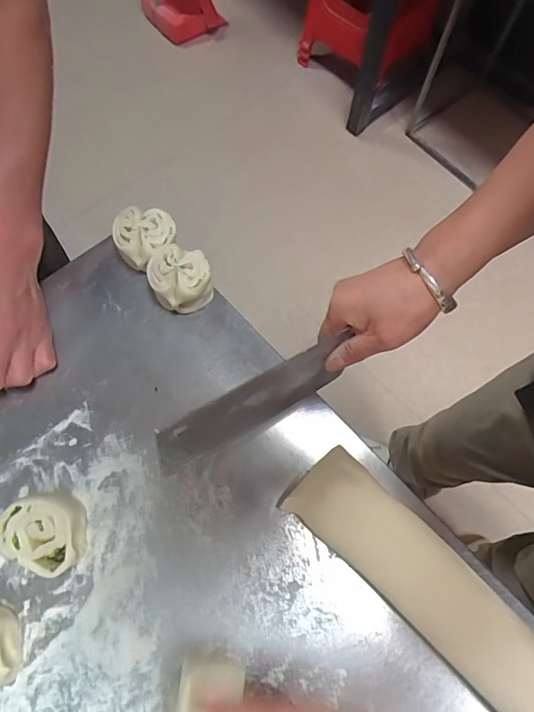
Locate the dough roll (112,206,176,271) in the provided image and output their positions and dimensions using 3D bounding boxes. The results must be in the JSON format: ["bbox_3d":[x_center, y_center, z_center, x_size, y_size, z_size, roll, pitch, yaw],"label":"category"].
[{"bbox_3d":[-0.129,-0.125,0.475,0.064,0.050,0.059,1,69,-2],"label":"dough roll"}]

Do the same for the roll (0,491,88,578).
[{"bbox_3d":[-0.185,0.148,0.369,0.059,0.043,0.061,1,69,-2],"label":"roll"}]

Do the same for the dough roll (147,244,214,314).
[{"bbox_3d":[-0.090,-0.081,0.459,0.060,0.047,0.060,1,69,-2],"label":"dough roll"}]

